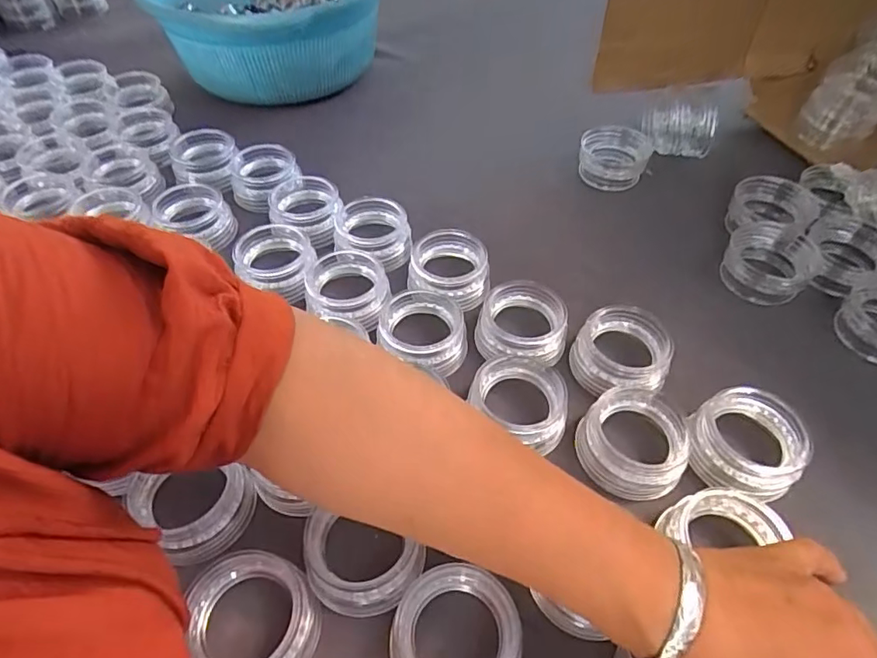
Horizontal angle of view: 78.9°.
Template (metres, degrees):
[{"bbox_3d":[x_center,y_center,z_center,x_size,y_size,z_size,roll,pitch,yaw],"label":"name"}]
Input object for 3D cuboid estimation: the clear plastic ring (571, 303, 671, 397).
[{"bbox_3d":[0.128,0.016,0.375,0.063,0.026,0.074,17,53,12],"label":"clear plastic ring"}]

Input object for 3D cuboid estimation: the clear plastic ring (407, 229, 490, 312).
[{"bbox_3d":[0.008,-0.047,0.433,0.064,0.039,0.064,0,51,0],"label":"clear plastic ring"}]

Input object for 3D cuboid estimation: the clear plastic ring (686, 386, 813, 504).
[{"bbox_3d":[0.194,0.071,0.335,0.066,0.026,0.062,0,51,0],"label":"clear plastic ring"}]

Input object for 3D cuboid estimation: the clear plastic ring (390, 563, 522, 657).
[{"bbox_3d":[0.009,0.159,0.269,0.062,0.023,0.063,0,51,0],"label":"clear plastic ring"}]

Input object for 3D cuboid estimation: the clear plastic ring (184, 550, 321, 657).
[{"bbox_3d":[-0.095,0.150,0.274,0.062,0.030,0.067,0,51,0],"label":"clear plastic ring"}]

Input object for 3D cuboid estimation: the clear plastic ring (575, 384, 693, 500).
[{"bbox_3d":[0.125,0.071,0.340,0.075,0.023,0.065,-12,52,-11],"label":"clear plastic ring"}]

